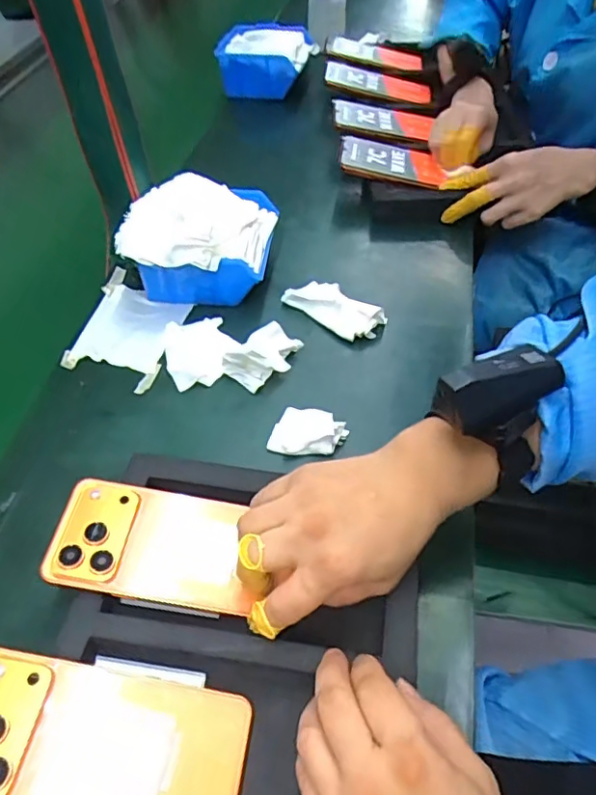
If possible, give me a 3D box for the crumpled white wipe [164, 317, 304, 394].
[{"bbox_3d":[-0.070,-0.045,0.522,0.127,0.025,0.081,12,53,13],"label":"crumpled white wipe"}]

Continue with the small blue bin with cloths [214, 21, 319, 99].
[{"bbox_3d":[-0.051,-0.517,0.857,0.143,0.067,0.121,18,54,17],"label":"small blue bin with cloths"}]

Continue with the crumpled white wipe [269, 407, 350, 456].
[{"bbox_3d":[0.009,0.030,0.469,0.061,0.022,0.043,7,52,9],"label":"crumpled white wipe"}]

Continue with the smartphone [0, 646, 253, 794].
[{"bbox_3d":[-0.111,0.191,0.306,0.162,0.006,0.076,13,52,-2],"label":"smartphone"}]

